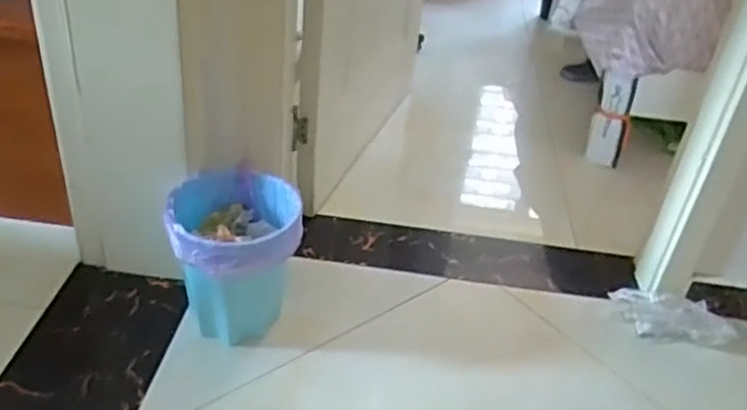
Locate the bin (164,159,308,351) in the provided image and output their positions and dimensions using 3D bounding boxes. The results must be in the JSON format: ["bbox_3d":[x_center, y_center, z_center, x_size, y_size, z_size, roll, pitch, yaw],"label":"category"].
[{"bbox_3d":[-0.247,0.097,1.273,0.216,0.250,0.211,4,36,-3],"label":"bin"}]

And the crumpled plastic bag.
[{"bbox_3d":[0.589,0.224,1.400,0.228,0.085,0.067,15,36,12],"label":"crumpled plastic bag"}]

